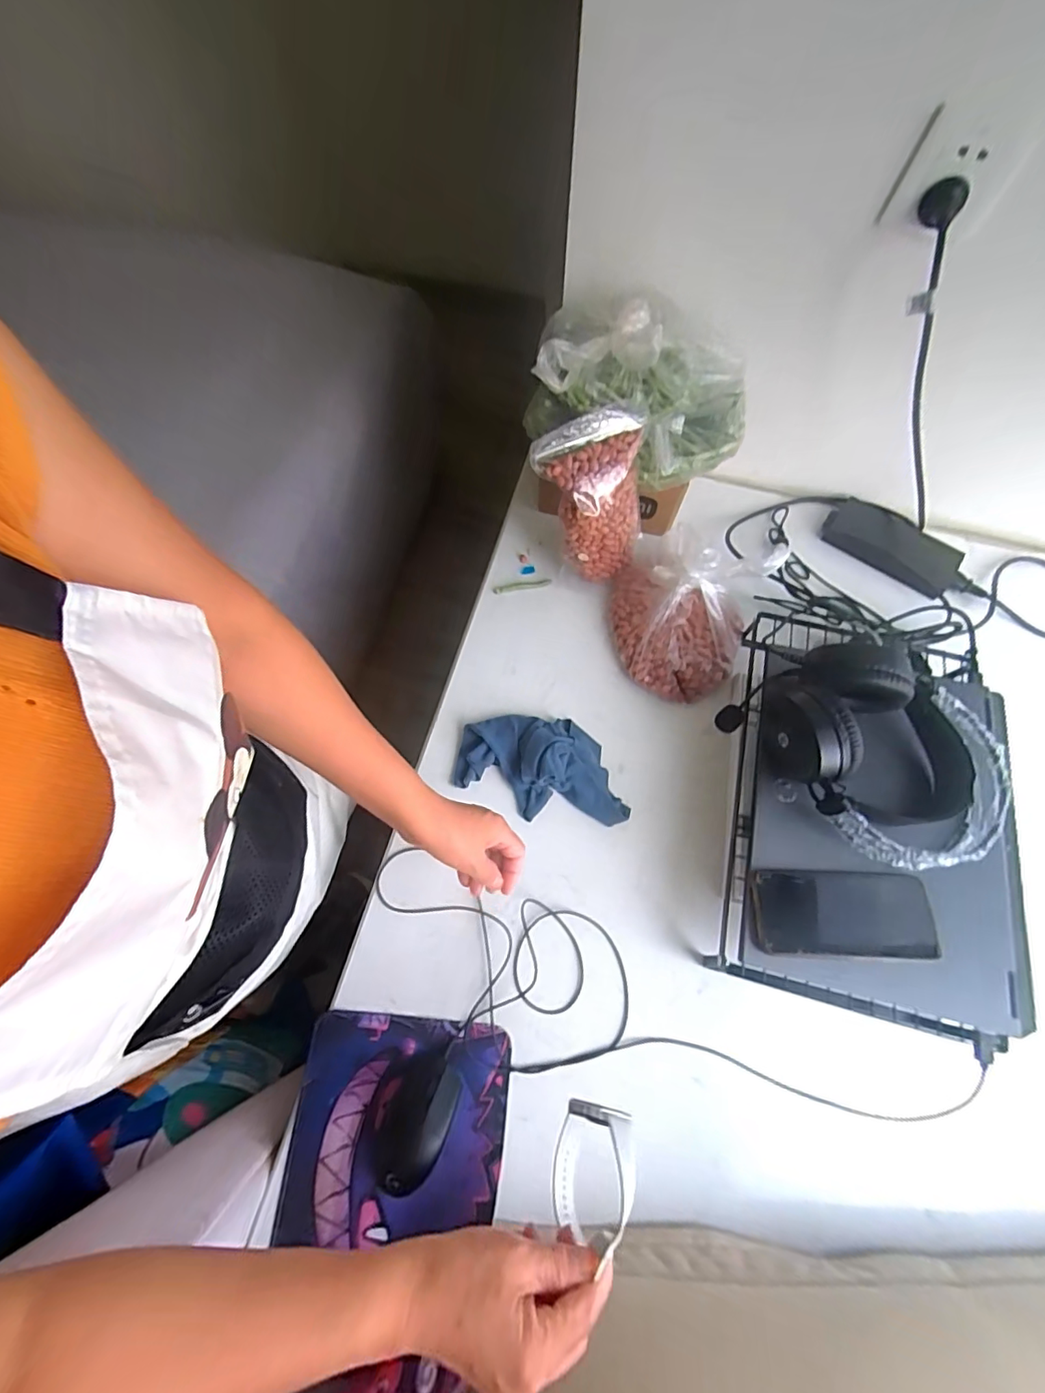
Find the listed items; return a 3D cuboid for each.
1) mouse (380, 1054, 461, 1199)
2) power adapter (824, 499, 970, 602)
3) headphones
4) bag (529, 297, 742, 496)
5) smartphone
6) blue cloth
[{"bbox_3d":[-0.101,0.415,0.506,0.056,0.033,0.107,20,69,8],"label":"mouse"},{"bbox_3d":[0.550,-0.227,0.778,0.189,0.029,0.092,39,72,14],"label":"power adapter"},{"bbox_3d":[0.361,0.048,0.528,0.178,0.094,0.245,-41,73,-15],"label":"headphones"},{"bbox_3d":[0.142,-0.372,0.641,0.273,0.159,0.143,19,69,7],"label":"bag"},{"bbox_3d":[0.307,0.209,0.497,0.168,0.011,0.077,2,67,1],"label":"smartphone"},{"bbox_3d":[0.022,0.082,0.639,0.206,0.053,0.124,4,67,2],"label":"blue cloth"}]

